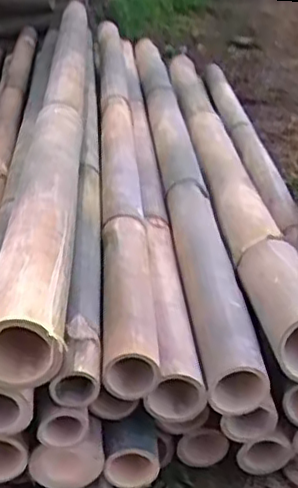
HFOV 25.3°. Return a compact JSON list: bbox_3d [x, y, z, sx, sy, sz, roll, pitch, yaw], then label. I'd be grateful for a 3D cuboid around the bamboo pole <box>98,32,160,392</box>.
[{"bbox_3d":[-0.066,-0.239,1.306,0.069,0.061,1.508,-6,29,-1],"label":"bamboo pole"}]

